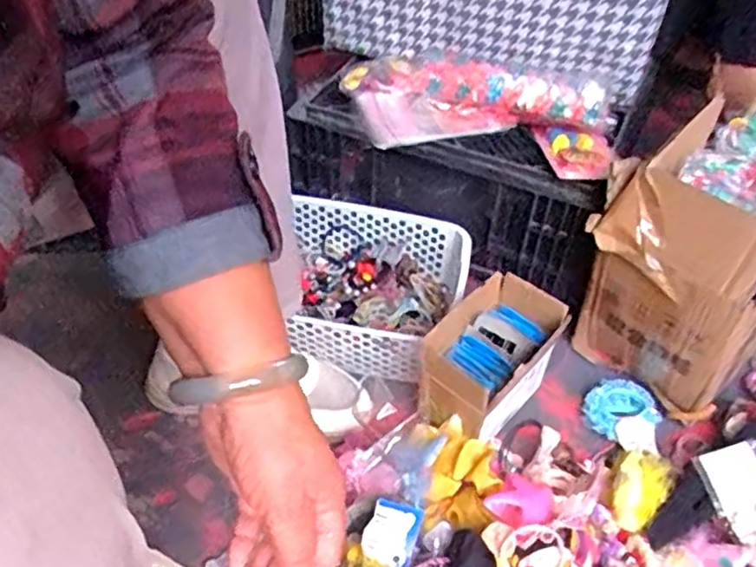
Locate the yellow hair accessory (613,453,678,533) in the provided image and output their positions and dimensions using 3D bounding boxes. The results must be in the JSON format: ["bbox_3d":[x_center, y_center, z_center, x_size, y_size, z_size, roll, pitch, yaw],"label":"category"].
[{"bbox_3d":[0.246,0.196,0.631,0.047,0.026,0.092,35,53,29],"label":"yellow hair accessory"}]

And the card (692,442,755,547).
[{"bbox_3d":[0.343,0.197,0.621,0.056,0.013,0.088,-17,62,-4],"label":"card"}]

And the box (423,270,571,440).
[{"bbox_3d":[0.116,0.078,0.678,0.096,0.091,0.151,34,52,28],"label":"box"}]

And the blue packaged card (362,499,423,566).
[{"bbox_3d":[0.009,0.187,0.495,0.037,0.050,0.006,16,4,0],"label":"blue packaged card"}]

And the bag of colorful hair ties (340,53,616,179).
[{"bbox_3d":[0.109,-0.209,0.782,0.346,0.061,0.185,20,47,17],"label":"bag of colorful hair ties"}]

